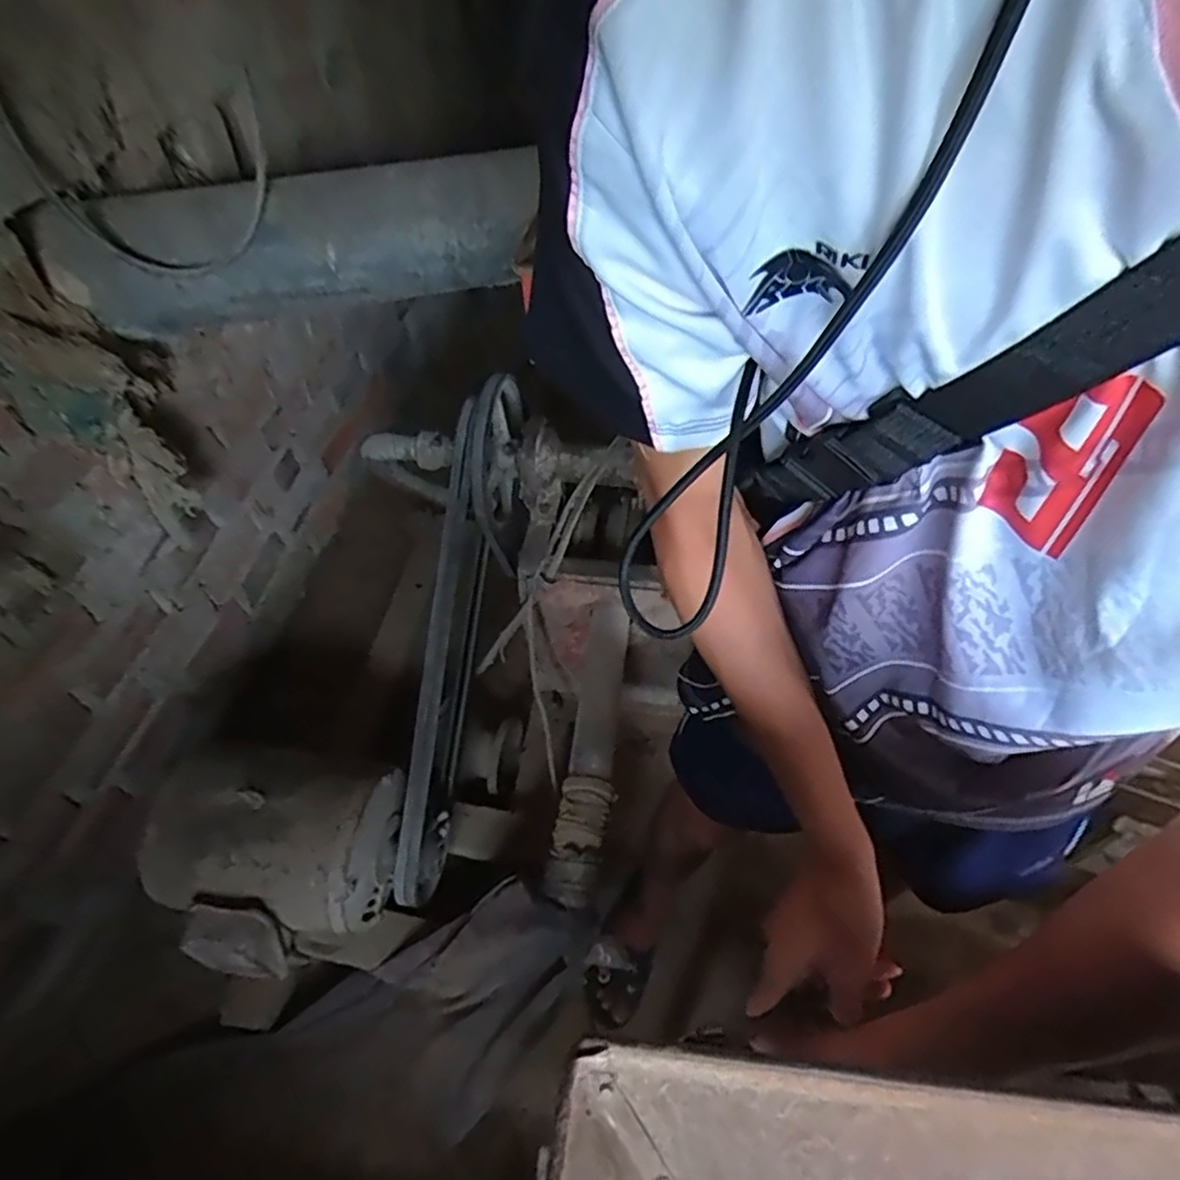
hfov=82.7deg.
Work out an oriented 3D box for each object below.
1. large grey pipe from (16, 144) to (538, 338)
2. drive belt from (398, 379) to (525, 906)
[{"bbox_3d":[-0.467,-0.557,1.082,0.690,0.183,0.190,-11,51,-5],"label":"large grey pipe"},{"bbox_3d":[-0.216,0.068,1.131,0.067,0.225,0.835,7,86,9],"label":"drive belt"}]

